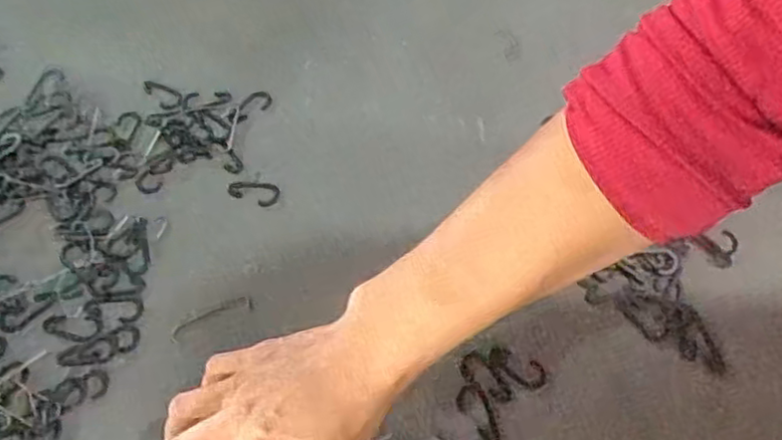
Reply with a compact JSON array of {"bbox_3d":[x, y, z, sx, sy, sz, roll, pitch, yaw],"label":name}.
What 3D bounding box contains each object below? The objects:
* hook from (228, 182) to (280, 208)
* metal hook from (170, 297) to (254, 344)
[{"bbox_3d":[-0.095,-0.019,0.469,0.035,0.004,0.018,9,58,4],"label":"hook"},{"bbox_3d":[-0.112,0.061,0.425,0.053,0.004,0.012,-24,62,-16],"label":"metal hook"}]

